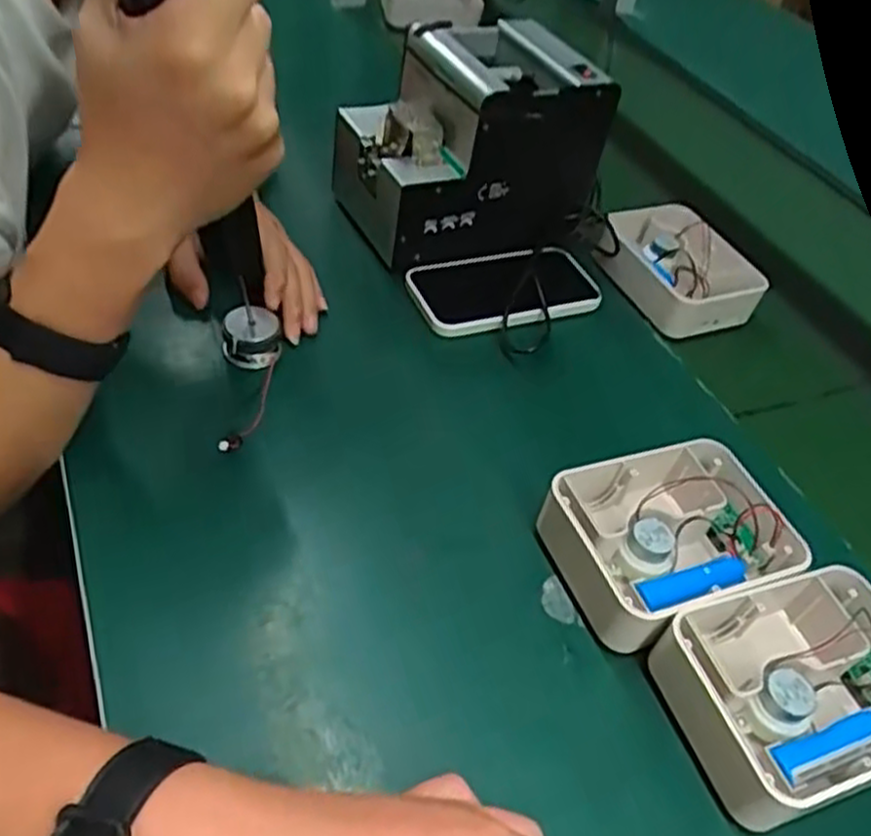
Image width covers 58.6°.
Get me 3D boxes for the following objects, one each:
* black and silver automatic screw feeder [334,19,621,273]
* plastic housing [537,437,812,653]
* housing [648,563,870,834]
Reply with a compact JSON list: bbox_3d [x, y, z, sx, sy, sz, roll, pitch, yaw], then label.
[{"bbox_3d":[0.023,-0.223,0.627,0.171,0.147,0.136,-15,51,-26],"label":"black and silver automatic screw feeder"},{"bbox_3d":[0.133,0.069,0.446,0.142,0.047,0.101,-13,50,-22],"label":"plastic housing"},{"bbox_3d":[0.182,0.137,0.391,0.130,0.045,0.100,-11,49,-20],"label":"housing"}]

